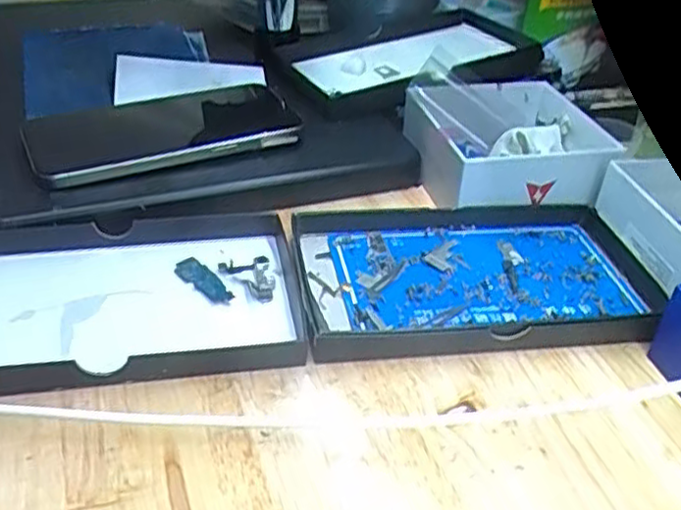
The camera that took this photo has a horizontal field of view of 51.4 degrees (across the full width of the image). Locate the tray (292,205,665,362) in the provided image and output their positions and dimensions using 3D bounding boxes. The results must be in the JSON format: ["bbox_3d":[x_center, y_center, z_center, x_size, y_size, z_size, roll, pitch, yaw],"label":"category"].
[{"bbox_3d":[0.067,0.008,0.361,0.174,0.016,0.111,-2,36,-8],"label":"tray"}]

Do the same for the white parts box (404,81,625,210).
[{"bbox_3d":[0.104,-0.070,0.438,0.110,0.041,0.108,-3,36,-10],"label":"white parts box"}]

